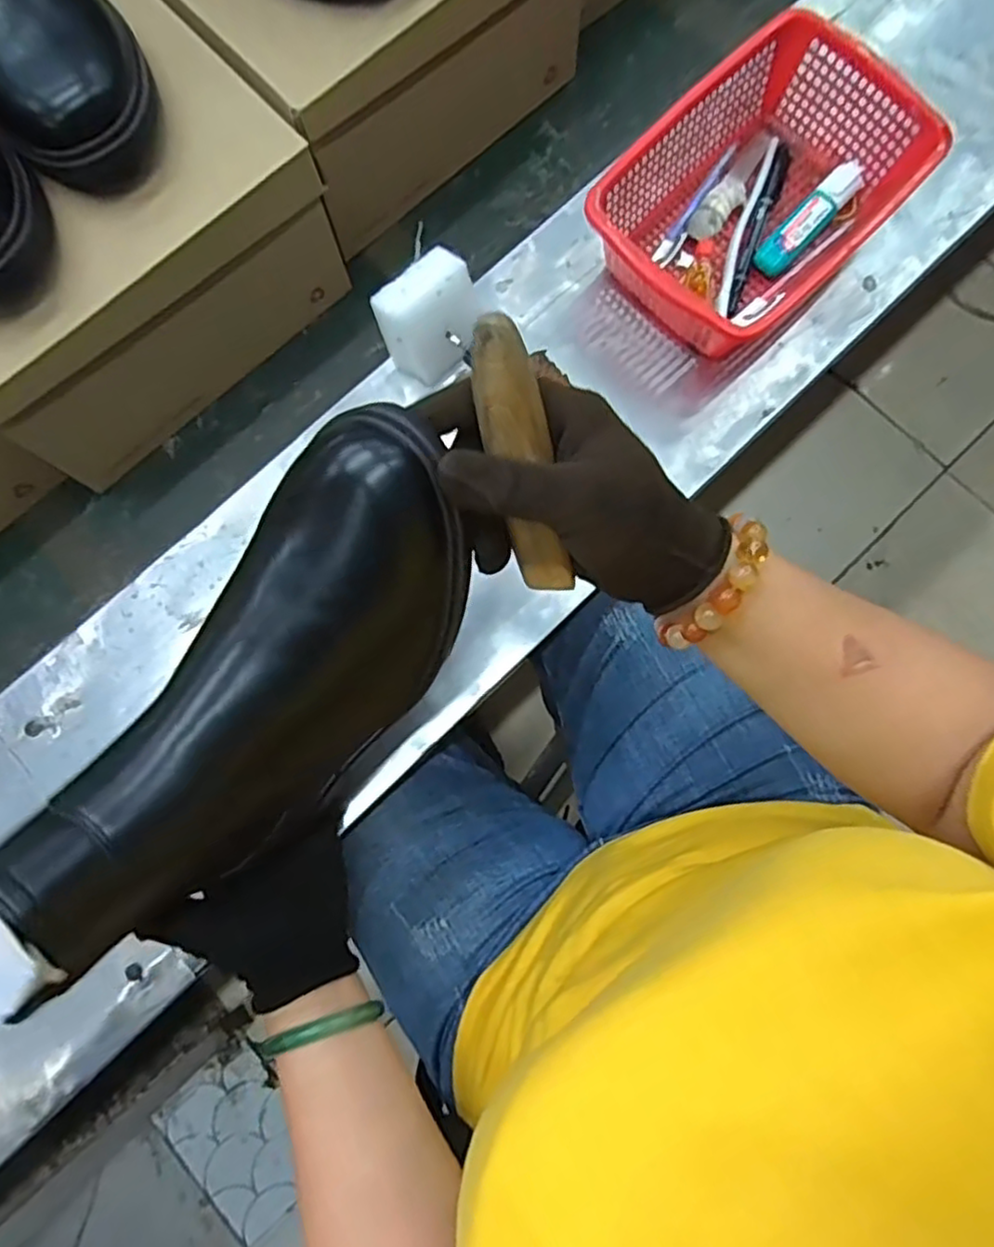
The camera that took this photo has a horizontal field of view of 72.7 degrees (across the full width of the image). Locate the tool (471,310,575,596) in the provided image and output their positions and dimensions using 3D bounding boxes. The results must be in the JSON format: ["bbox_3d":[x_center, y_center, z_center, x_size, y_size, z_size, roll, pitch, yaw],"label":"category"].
[{"bbox_3d":[0.011,-0.059,0.278,0.022,0.132,0.013,-21,47,-3],"label":"tool"}]

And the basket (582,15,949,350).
[{"bbox_3d":[0.182,-0.294,0.477,0.227,0.074,0.150,-44,82,-7],"label":"basket"}]

